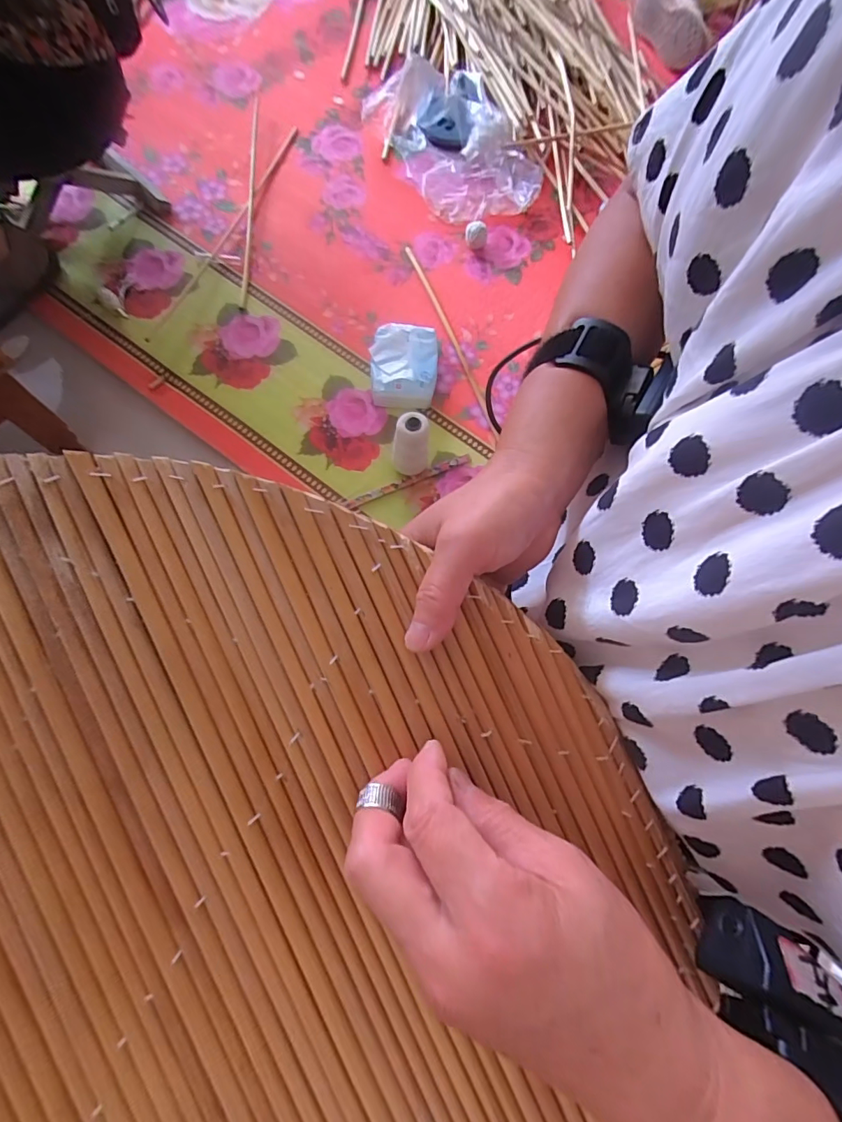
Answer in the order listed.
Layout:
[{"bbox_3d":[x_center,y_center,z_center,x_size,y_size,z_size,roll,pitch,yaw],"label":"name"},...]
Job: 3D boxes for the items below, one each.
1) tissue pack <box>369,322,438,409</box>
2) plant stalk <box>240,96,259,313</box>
[{"bbox_3d":[-0.030,-0.336,0.817,0.112,0.043,0.148,3,73,-4],"label":"tissue pack"},{"bbox_3d":[-0.329,-0.700,0.919,0.013,0.008,0.541,0,73,-5],"label":"plant stalk"}]

